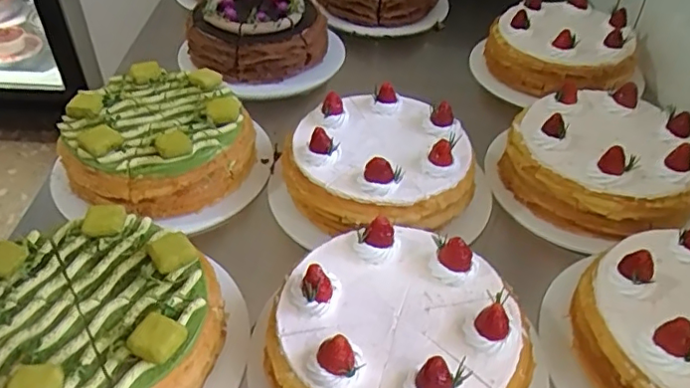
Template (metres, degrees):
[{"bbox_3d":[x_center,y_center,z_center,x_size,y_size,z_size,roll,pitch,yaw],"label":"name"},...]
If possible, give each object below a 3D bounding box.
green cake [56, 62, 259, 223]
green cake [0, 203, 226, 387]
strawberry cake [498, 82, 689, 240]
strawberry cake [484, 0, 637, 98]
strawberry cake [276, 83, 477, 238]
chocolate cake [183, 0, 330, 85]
[{"bbox_3d":[-0.180,-0.051,0.556,0.154,0.067,0.158,1,42,-1],"label":"green cake"},{"bbox_3d":[-0.180,0.096,0.402,0.165,0.070,0.166,1,42,-1],"label":"green cake"},{"bbox_3d":[0.248,-0.038,0.554,0.178,0.067,0.162,22,46,22],"label":"strawberry cake"},{"bbox_3d":[0.269,-0.186,0.717,0.174,0.062,0.158,23,46,22],"label":"strawberry cake"},{"bbox_3d":[0.028,-0.029,0.541,0.163,0.077,0.162,1,42,-1],"label":"strawberry cake"},{"bbox_3d":[-0.112,-0.208,0.734,0.179,0.061,0.148,-1,42,-3],"label":"chocolate cake"}]

